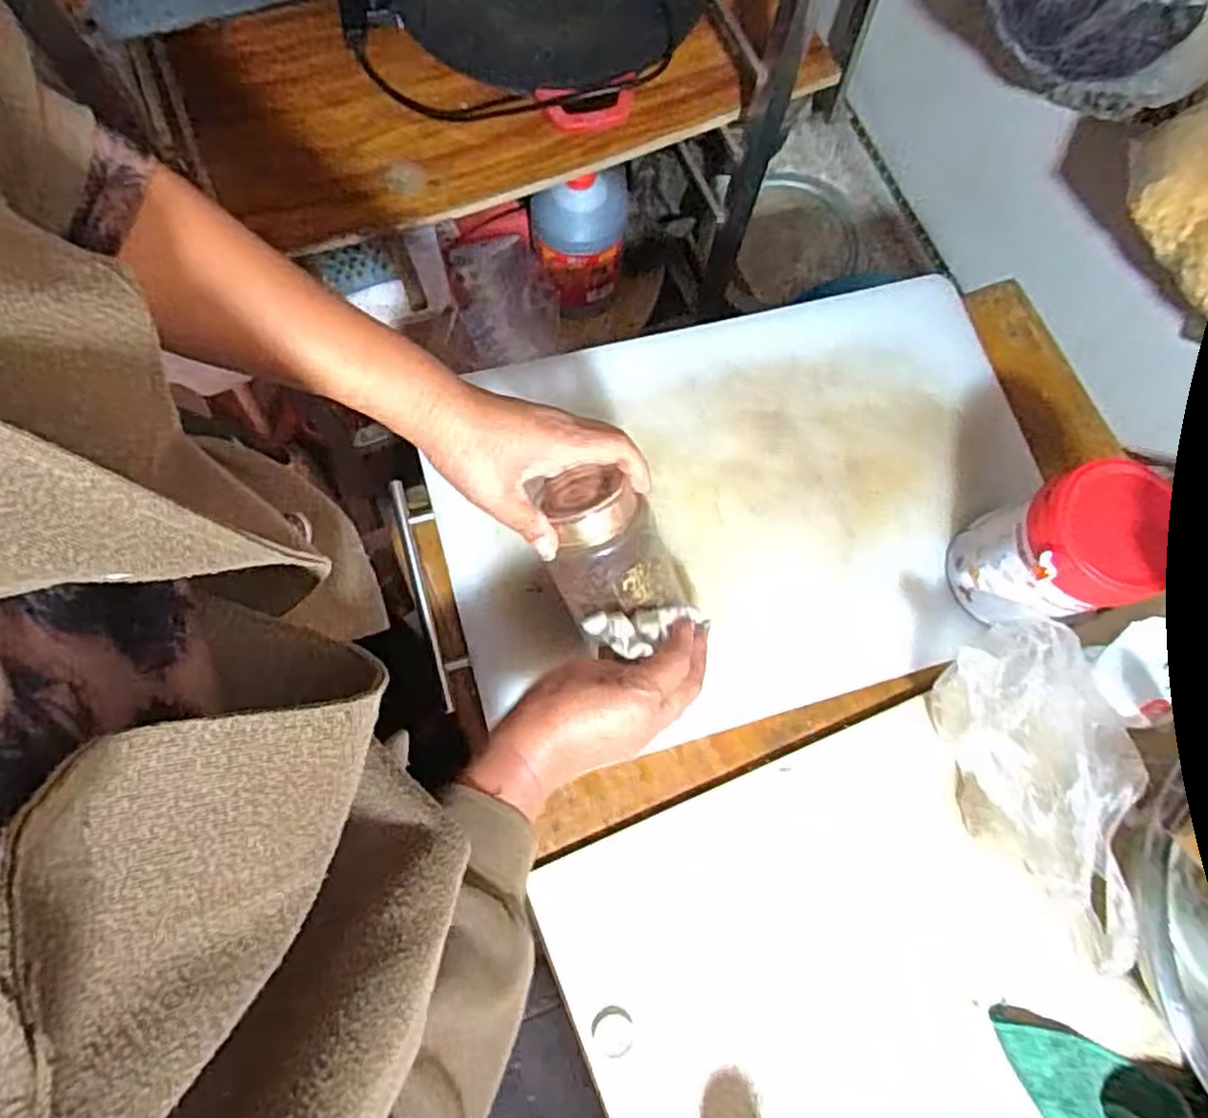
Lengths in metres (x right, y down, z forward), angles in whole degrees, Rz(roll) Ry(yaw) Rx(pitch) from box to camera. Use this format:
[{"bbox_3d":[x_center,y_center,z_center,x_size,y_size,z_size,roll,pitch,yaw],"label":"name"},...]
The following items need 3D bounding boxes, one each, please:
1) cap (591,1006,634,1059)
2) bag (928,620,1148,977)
[{"bbox_3d":[0.006,0.340,0.536,0.028,0.011,0.031,-7,77,-3],"label":"cap"},{"bbox_3d":[0.318,0.167,0.547,0.091,0.122,0.214,-8,77,-3],"label":"bag"}]

